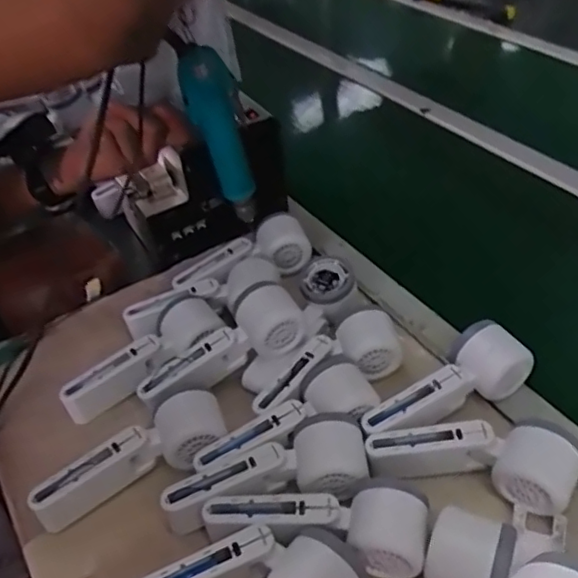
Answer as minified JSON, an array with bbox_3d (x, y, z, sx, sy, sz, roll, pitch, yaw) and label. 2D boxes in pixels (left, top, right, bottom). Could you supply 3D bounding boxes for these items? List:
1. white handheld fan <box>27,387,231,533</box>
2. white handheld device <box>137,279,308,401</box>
[{"bbox_3d":[-0.132,0.145,0.527,0.168,0.044,0.054,-25,45,-22],"label":"white handheld fan"},{"bbox_3d":[-0.064,0.057,0.596,0.167,0.056,0.051,-32,47,-10],"label":"white handheld device"}]

